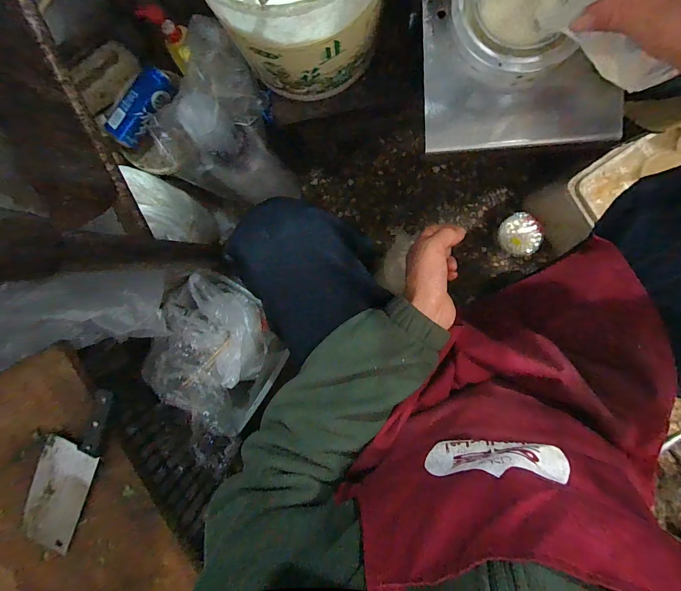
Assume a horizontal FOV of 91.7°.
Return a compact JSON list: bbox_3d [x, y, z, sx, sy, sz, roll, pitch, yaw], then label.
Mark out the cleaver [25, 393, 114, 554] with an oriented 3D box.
[{"bbox_3d":[-0.383,0.240,0.457,0.078,0.021,0.253,24,98,2],"label":"cleaver"}]

